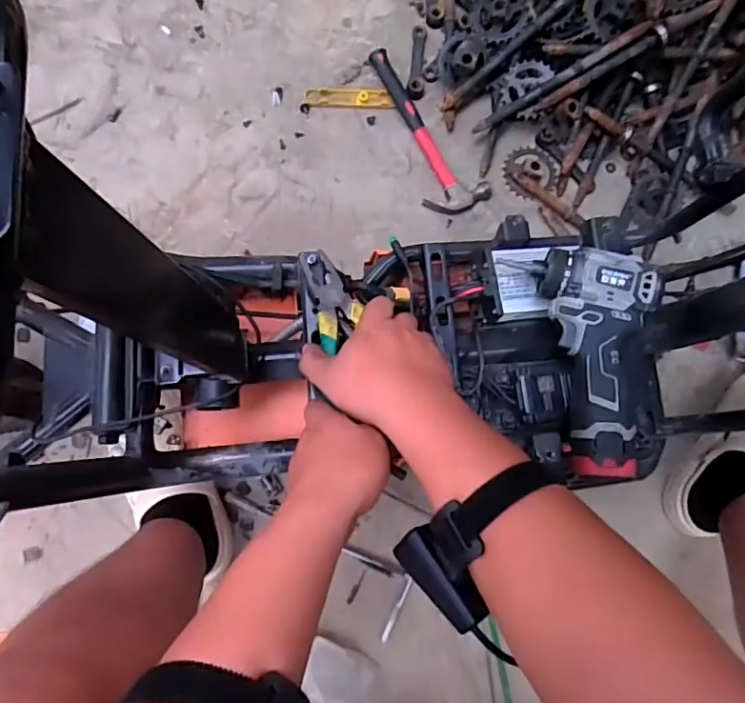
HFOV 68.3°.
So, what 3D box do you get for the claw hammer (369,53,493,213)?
[{"bbox_3d":[0.090,-0.358,0.882,0.108,0.030,0.291,-21,84,-7],"label":"claw hammer"}]

